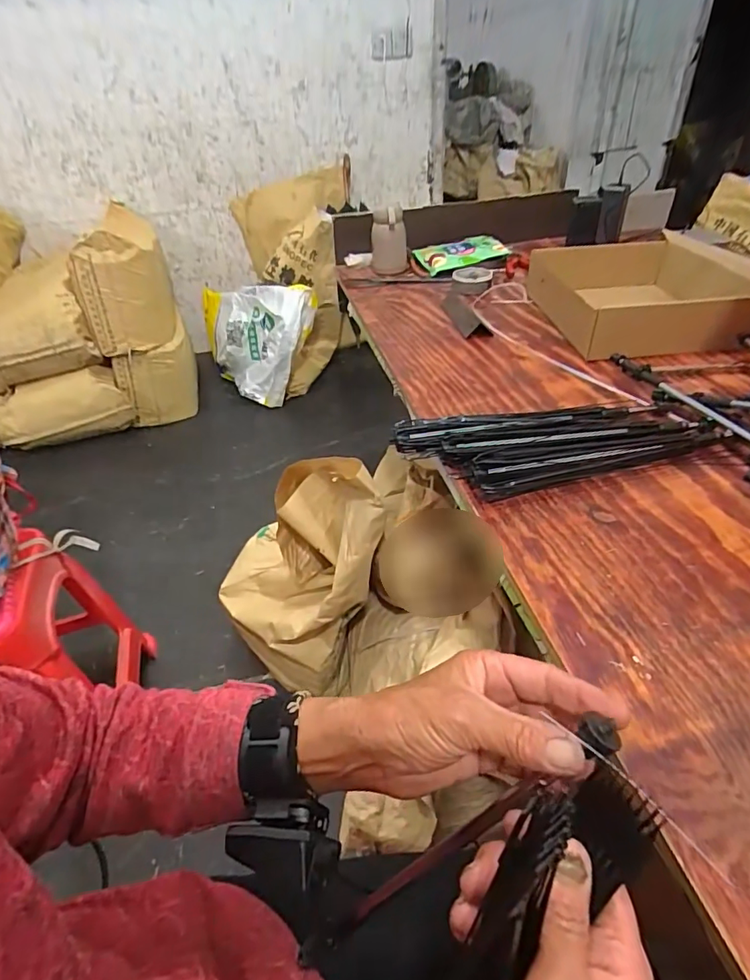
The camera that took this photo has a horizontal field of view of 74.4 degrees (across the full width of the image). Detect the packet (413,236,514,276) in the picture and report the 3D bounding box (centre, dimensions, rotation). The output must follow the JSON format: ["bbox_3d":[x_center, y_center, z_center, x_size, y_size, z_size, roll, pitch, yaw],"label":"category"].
[{"bbox_3d":[0.215,-0.572,1.207,0.209,0.035,0.167,-12,39,-9],"label":"packet"}]

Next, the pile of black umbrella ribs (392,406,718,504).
[{"bbox_3d":[0.214,-0.063,0.582,0.358,0.035,0.139,-12,40,-10],"label":"pile of black umbrella ribs"}]

